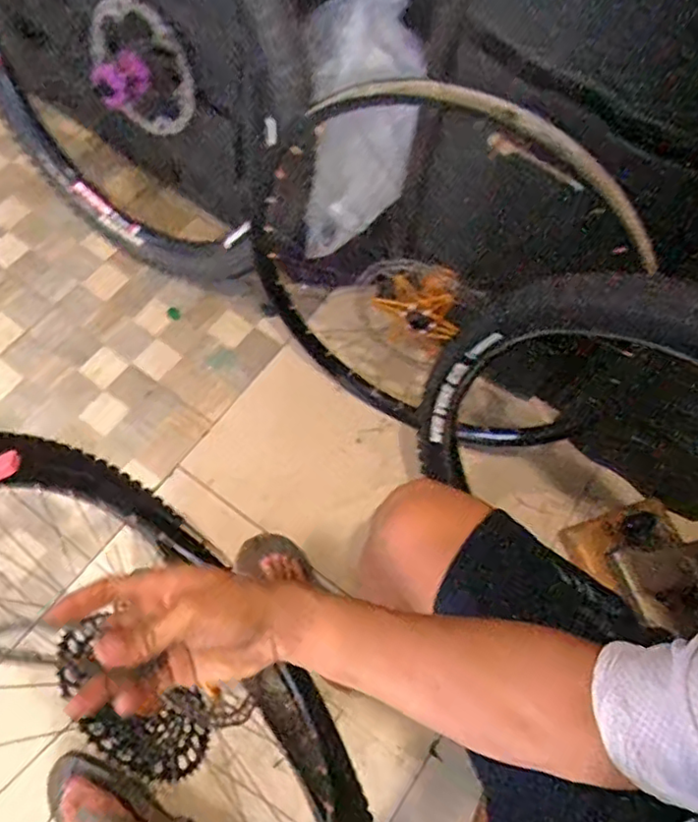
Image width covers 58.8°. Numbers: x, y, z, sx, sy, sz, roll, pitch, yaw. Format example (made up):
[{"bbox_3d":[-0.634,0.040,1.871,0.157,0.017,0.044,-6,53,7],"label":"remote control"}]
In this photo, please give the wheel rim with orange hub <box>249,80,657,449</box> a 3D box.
[{"bbox_3d":[0.098,-0.178,0.909,0.557,0.601,0.127,31,68,9],"label":"wheel rim with orange hub"}]

